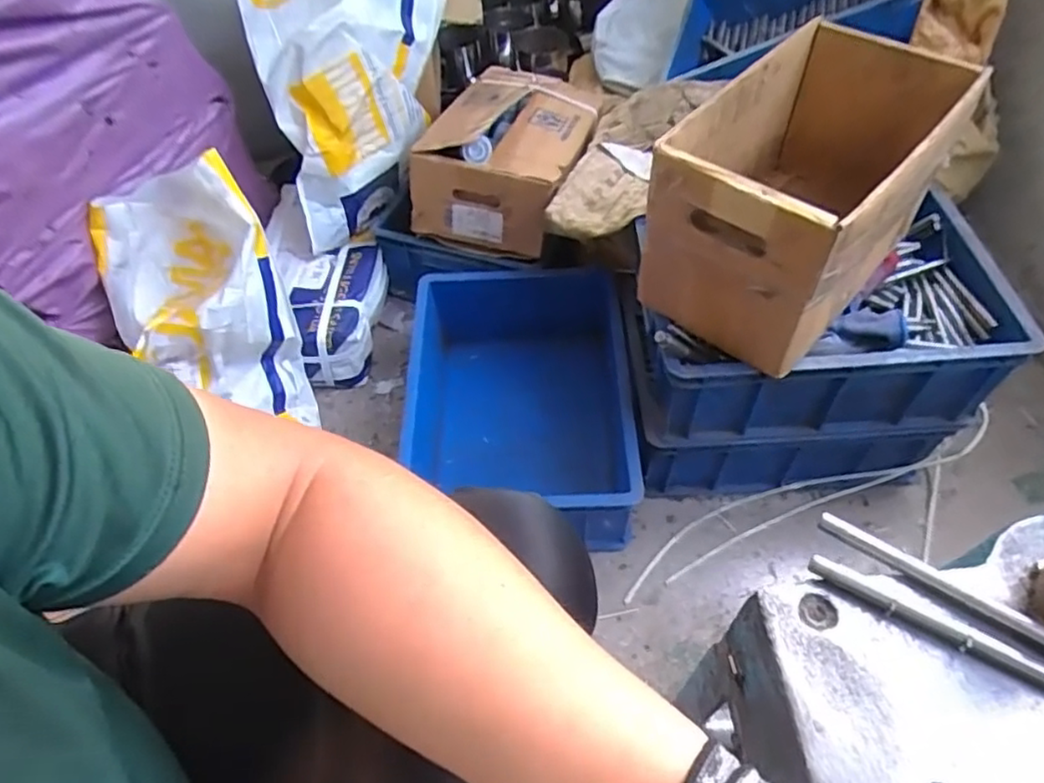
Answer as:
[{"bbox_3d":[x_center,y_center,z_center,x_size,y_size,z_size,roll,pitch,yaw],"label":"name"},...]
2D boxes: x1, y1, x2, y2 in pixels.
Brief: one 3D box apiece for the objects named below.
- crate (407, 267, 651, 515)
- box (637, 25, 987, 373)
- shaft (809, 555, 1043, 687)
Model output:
[{"bbox_3d":[-0.002,0.008,0.938,0.293,0.185,0.391,-1,54,2],"label":"crate"},{"bbox_3d":[0.300,-0.214,0.706,0.195,0.195,0.319,35,63,25],"label":"box"},{"bbox_3d":[0.247,0.140,0.376,0.164,0.012,0.013,27,60,21],"label":"shaft"}]

